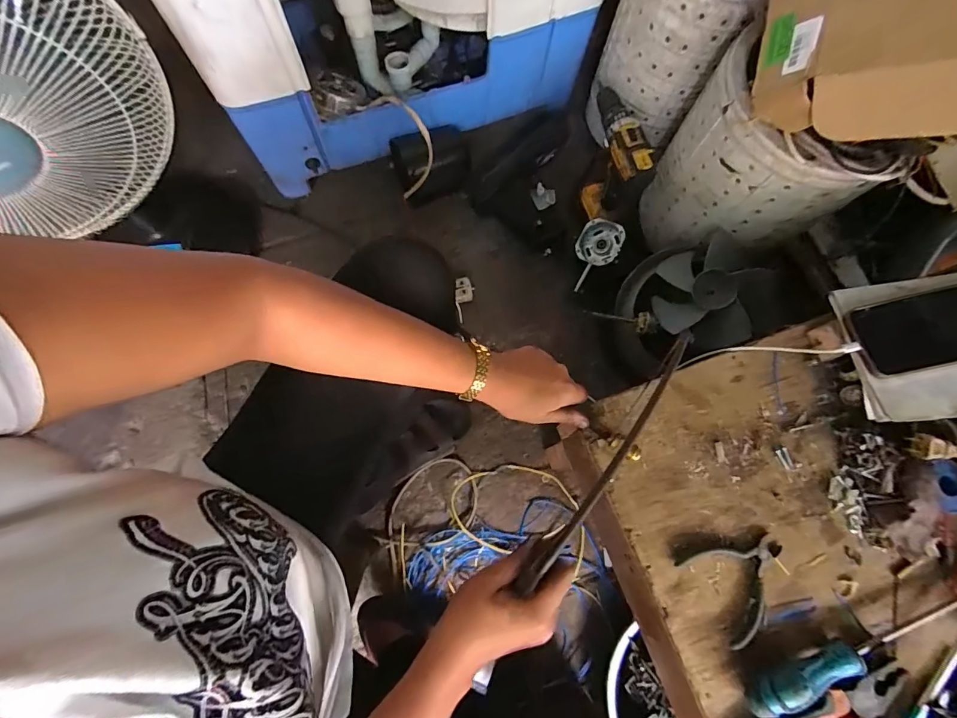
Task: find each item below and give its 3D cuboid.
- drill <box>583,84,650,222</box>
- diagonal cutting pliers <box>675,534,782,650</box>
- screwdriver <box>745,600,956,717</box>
[{"bbox_3d":[0.244,-0.370,0.796,0.062,0.173,0.179,-6,74,-4],"label":"drill"},{"bbox_3d":[0.265,0.218,0.421,0.101,0.009,0.089,-30,77,-11],"label":"diagonal cutting pliers"},{"bbox_3d":[0.353,0.273,0.394,0.229,0.028,0.026,-19,75,-8],"label":"screwdriver"}]

